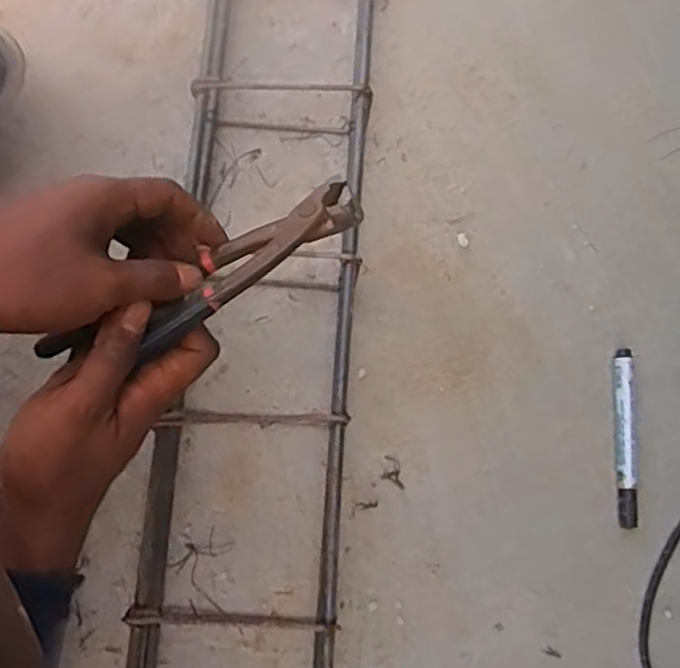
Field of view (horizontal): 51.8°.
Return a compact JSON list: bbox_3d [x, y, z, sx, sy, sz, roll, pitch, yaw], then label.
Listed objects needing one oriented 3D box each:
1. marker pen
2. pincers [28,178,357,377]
[{"bbox_3d":[0.232,0.084,0.571,0.015,0.016,0.142,4,77,0],"label":"marker pen"},{"bbox_3d":[-0.081,-0.024,0.397,0.203,0.030,0.041,-28,79,9],"label":"pincers"}]

